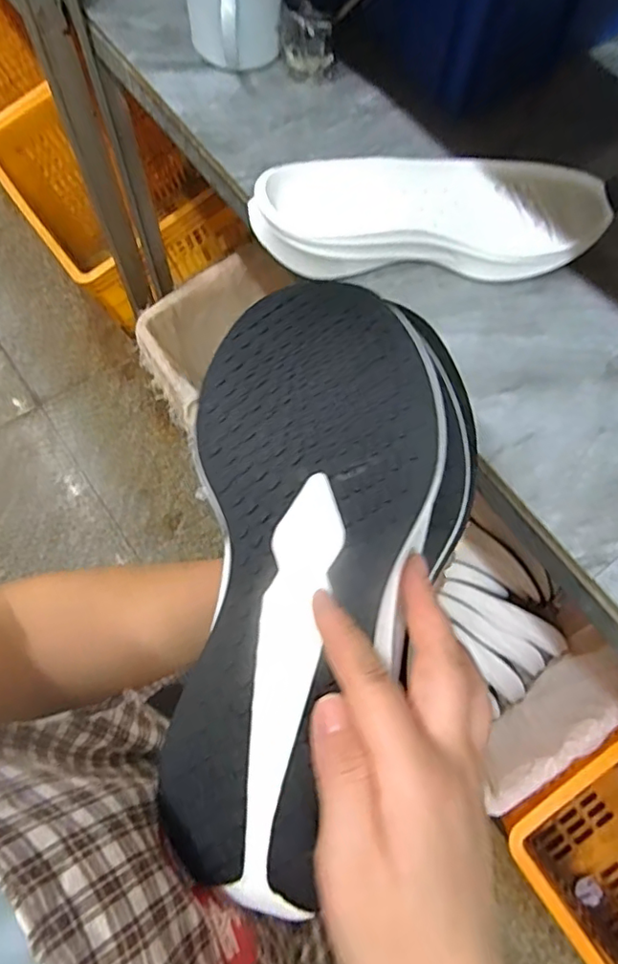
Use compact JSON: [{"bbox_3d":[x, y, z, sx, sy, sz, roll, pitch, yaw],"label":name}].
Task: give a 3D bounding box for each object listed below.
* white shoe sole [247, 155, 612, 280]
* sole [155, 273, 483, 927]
[{"bbox_3d":[0.101,-0.228,0.501,0.296,0.048,0.113,-4,68,-4],"label":"white shoe sole"},{"bbox_3d":[-0.006,0.032,0.261,0.117,0.043,0.274,12,79,2],"label":"sole"}]

